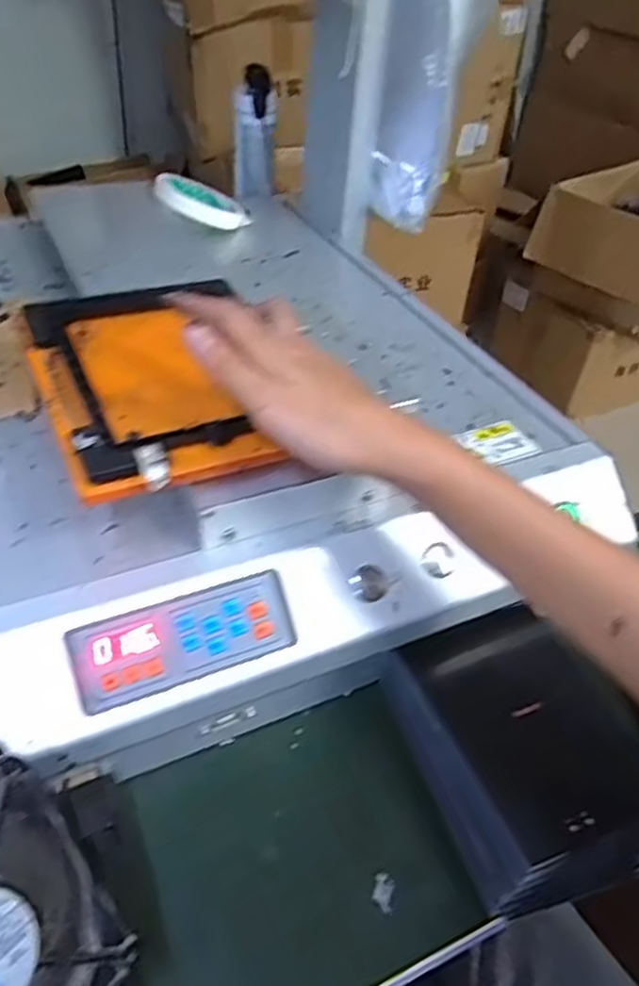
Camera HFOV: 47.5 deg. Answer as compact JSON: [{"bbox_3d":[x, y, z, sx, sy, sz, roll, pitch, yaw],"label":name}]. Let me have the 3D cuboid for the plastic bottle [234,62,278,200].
[{"bbox_3d":[-0.075,-0.416,0.841,0.048,0.127,0.046,-2,41,-9],"label":"plastic bottle"}]

